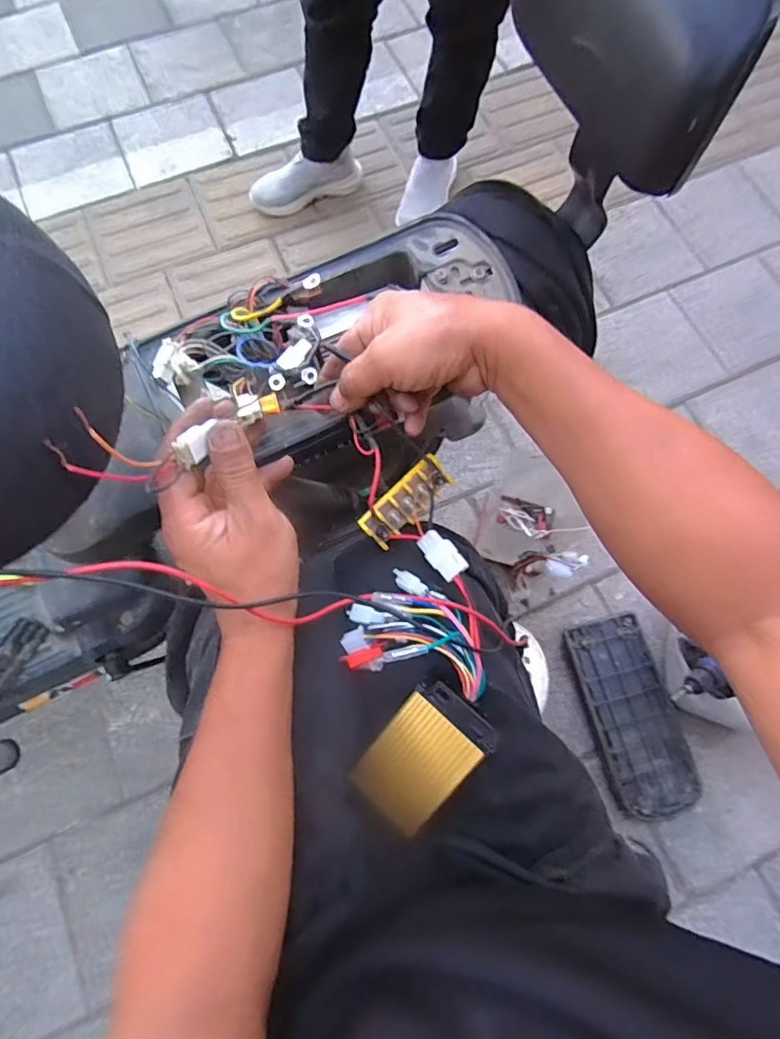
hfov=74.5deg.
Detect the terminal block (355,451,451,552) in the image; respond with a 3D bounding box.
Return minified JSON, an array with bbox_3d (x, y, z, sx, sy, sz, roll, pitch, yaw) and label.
[{"bbox_3d":[0.013,-0.015,0.411,0.080,0.038,0.019,-40,47,2],"label":"terminal block"}]

